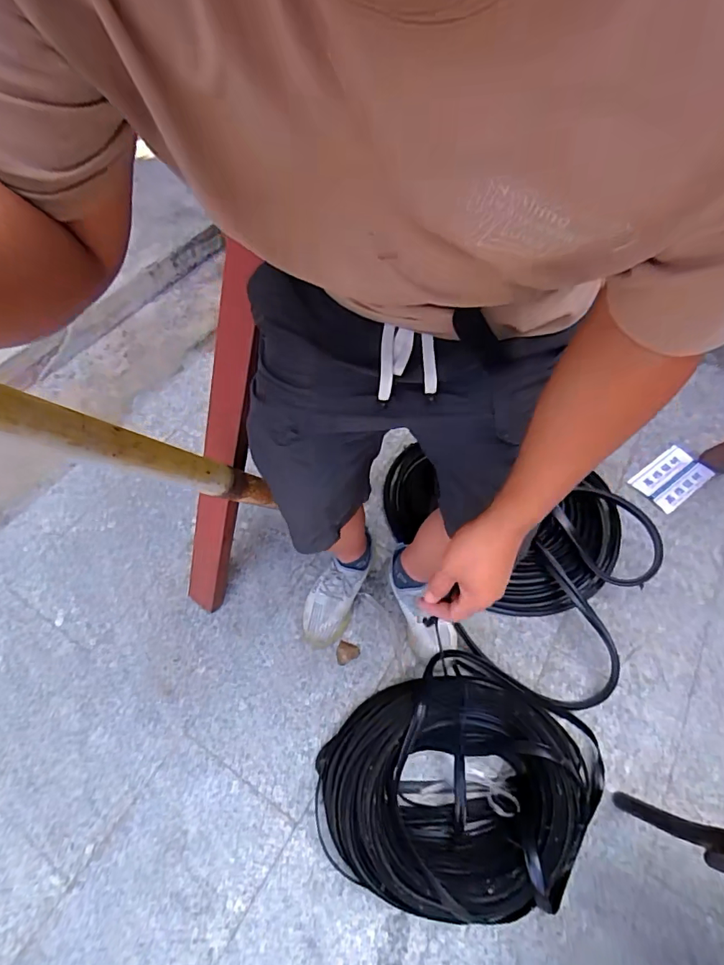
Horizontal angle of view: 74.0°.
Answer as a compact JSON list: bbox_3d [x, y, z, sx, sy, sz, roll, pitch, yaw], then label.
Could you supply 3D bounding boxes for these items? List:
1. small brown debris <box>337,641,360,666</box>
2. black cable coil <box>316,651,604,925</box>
[{"bbox_3d":[-0.035,0.387,1.082,0.050,0.016,0.047,20,60,12],"label":"small brown debris"},{"bbox_3d":[0.191,0.557,0.899,0.479,0.146,0.437,0,58,0],"label":"black cable coil"}]

